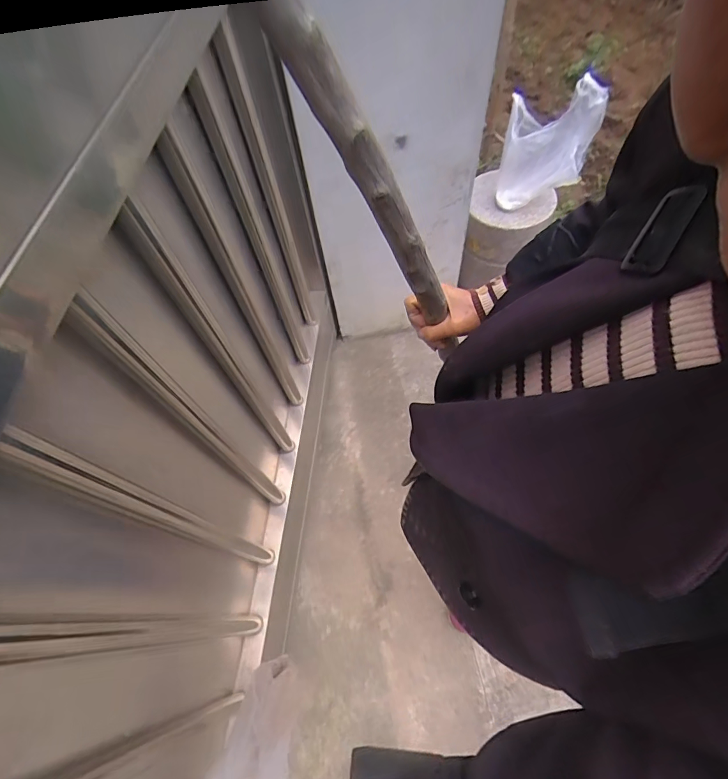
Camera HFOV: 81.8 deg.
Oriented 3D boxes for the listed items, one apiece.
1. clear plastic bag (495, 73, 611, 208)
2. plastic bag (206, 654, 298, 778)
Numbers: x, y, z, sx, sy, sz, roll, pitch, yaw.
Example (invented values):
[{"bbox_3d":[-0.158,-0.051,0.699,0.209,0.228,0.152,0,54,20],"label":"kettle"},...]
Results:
[{"bbox_3d":[0.483,-0.663,1.125,0.212,0.306,0.123,-15,60,-2],"label":"clear plastic bag"},{"bbox_3d":[-0.137,0.441,0.567,0.088,0.245,0.046,-8,89,0],"label":"plastic bag"}]

